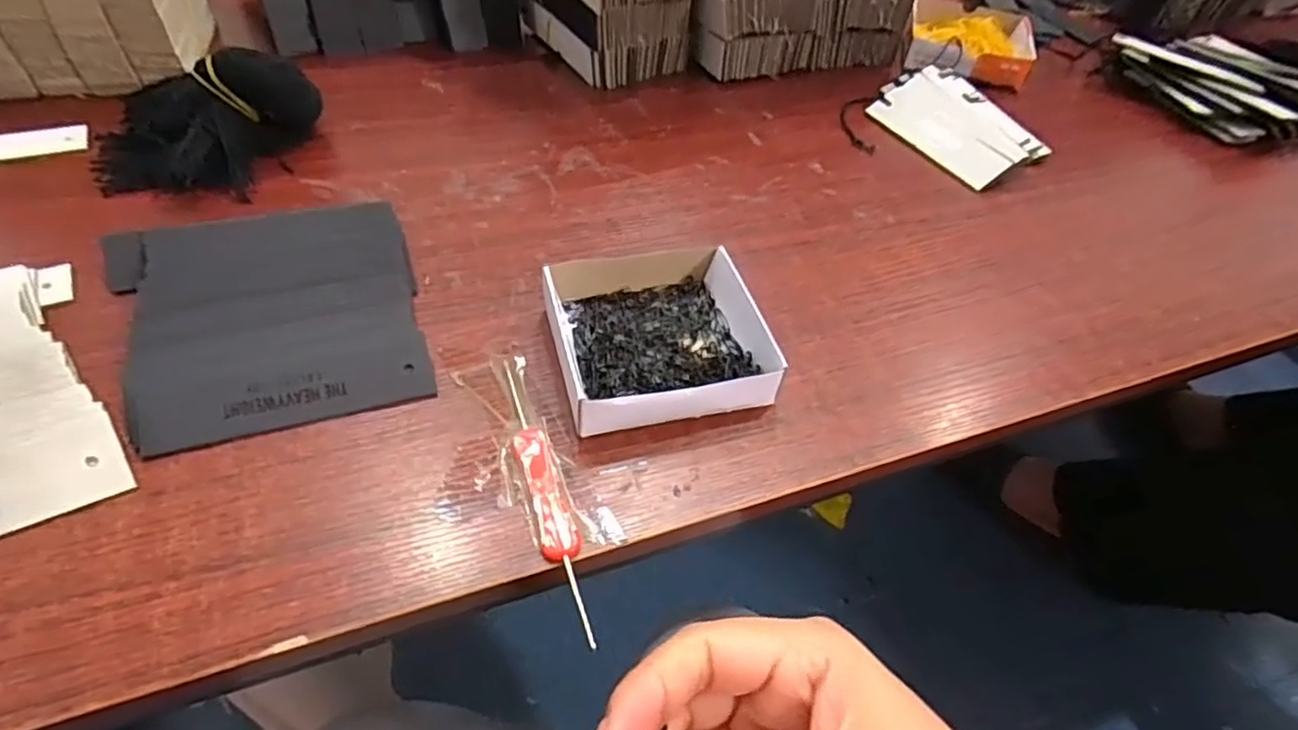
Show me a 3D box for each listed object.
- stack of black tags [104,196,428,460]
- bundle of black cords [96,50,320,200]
[{"bbox_3d":[-0.194,-0.027,0.335,0.144,0.031,0.133,-13,50,-16],"label":"stack of black tags"},{"bbox_3d":[-0.284,-0.150,0.419,0.139,0.059,0.077,-14,50,-17],"label":"bundle of black cords"}]

